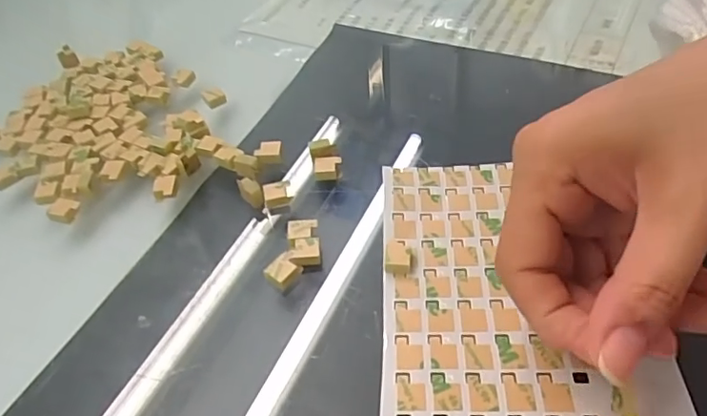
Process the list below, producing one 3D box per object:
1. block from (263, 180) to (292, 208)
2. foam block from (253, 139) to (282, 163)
[{"bbox_3d":[-0.035,-0.006,0.247,0.012,0.006,0.011,-9,48,-4],"label":"block"},{"bbox_3d":[-0.042,-0.027,0.266,0.013,0.006,0.012,-6,48,-1],"label":"foam block"}]

